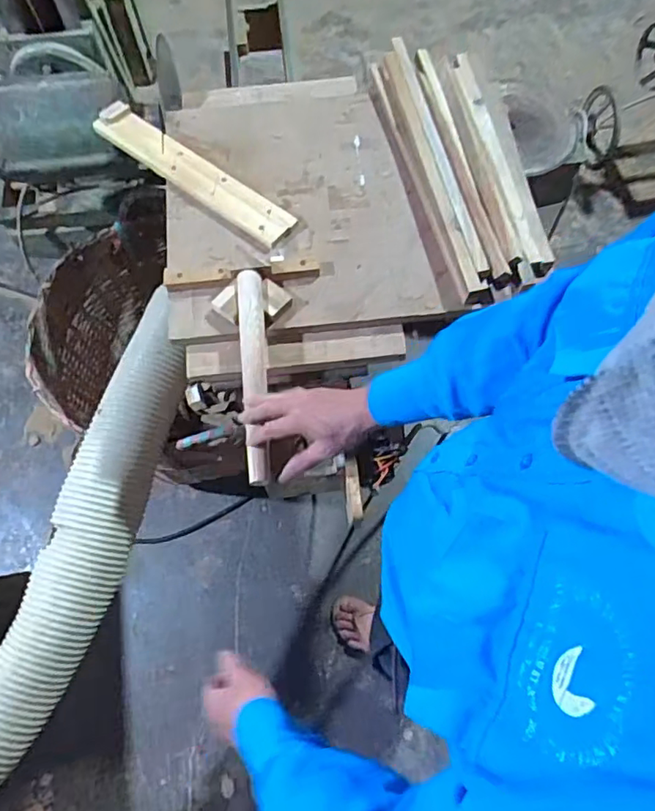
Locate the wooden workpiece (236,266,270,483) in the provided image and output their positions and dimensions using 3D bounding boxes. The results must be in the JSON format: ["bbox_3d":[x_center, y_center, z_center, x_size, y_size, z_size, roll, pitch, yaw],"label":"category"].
[{"bbox_3d":[-0.107,-0.047,0.824,0.044,0.032,0.329,-5,69,-1],"label":"wooden workpiece"}]

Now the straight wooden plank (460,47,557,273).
[{"bbox_3d":[0.299,-0.442,0.978,0.047,0.037,0.488,-8,67,-2],"label":"straight wooden plank"}]

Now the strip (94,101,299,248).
[{"bbox_3d":[-0.234,-0.404,0.972,0.424,0.022,0.072,37,73,15],"label":"strip"}]

